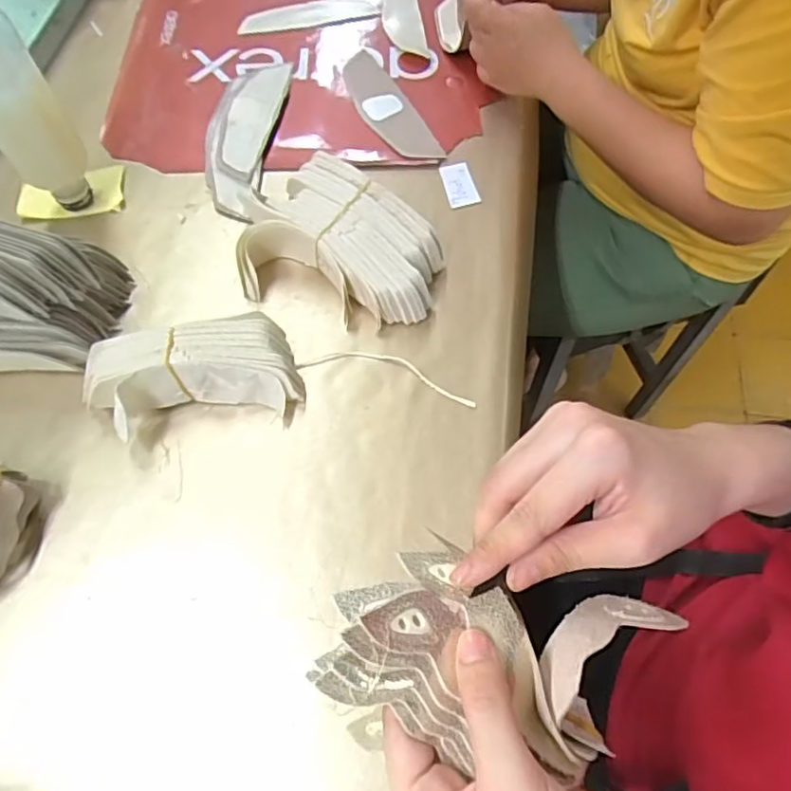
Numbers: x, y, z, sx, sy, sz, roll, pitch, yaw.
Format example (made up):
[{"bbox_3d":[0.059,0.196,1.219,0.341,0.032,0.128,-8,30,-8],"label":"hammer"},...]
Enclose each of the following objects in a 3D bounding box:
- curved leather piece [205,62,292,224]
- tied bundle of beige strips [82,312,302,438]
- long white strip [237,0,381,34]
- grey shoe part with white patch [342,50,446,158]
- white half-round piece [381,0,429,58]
[{"bbox_3d":[-0.149,-0.256,0.591,0.075,0.031,0.244,-3,63,0],"label":"curved leather piece"},{"bbox_3d":[-0.156,-0.020,0.466,0.161,0.046,0.079,-6,63,-1],"label":"tied bundle of beige strips"},{"bbox_3d":[-0.102,-0.452,0.713,0.162,0.004,0.047,-13,64,-5],"label":"long white strip"},{"bbox_3d":[-0.010,-0.304,0.632,0.049,0.006,0.179,-26,65,-11],"label":"grey shoe part with white patch"},{"bbox_3d":[0.008,-0.447,0.707,0.046,0.013,0.165,-5,63,-3],"label":"white half-round piece"}]

